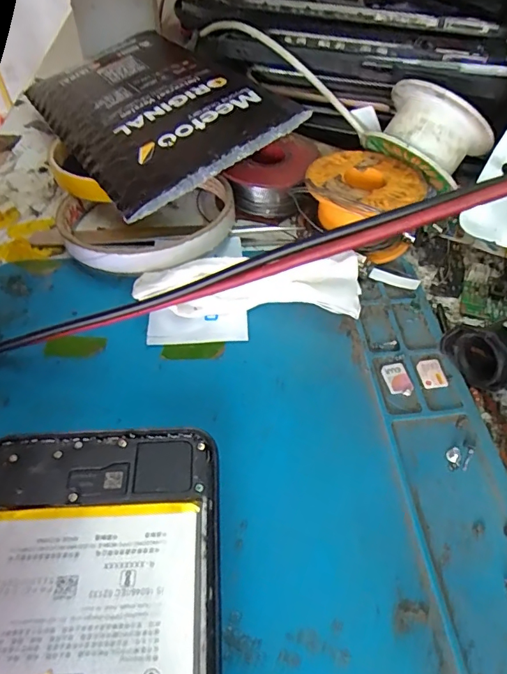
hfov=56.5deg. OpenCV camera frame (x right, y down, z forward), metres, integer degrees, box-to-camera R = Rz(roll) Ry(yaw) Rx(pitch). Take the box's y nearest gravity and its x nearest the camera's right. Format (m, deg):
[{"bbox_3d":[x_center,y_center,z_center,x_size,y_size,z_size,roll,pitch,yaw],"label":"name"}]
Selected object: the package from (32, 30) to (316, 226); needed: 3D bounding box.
[{"bbox_3d":[-0.058,-0.123,0.248,0.091,0.009,0.167,-34,54,-10],"label":"package"}]

